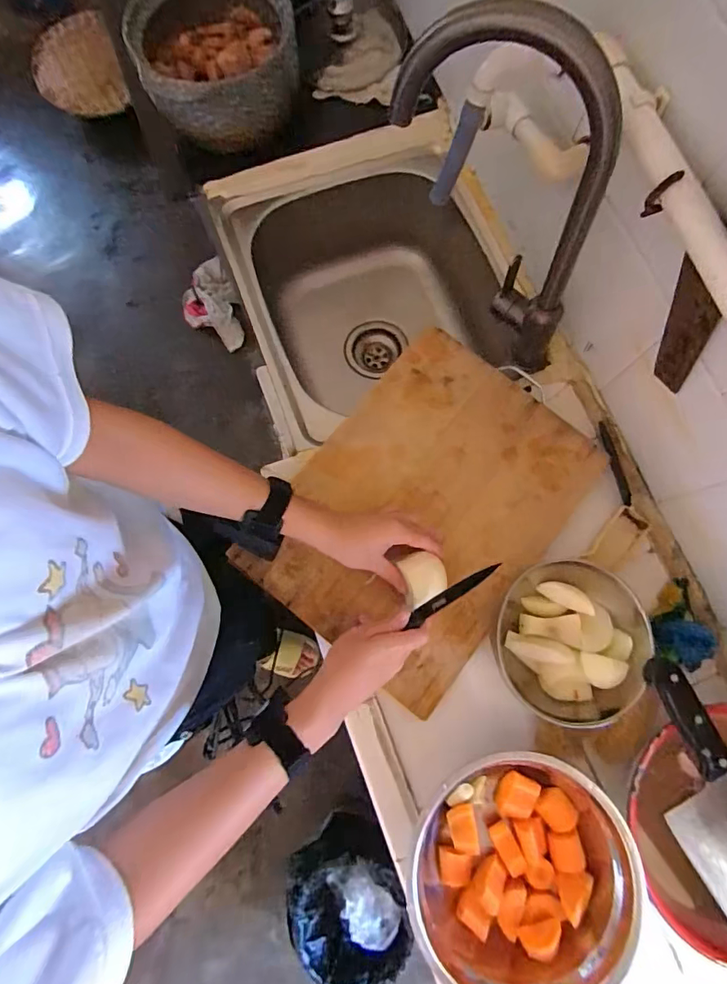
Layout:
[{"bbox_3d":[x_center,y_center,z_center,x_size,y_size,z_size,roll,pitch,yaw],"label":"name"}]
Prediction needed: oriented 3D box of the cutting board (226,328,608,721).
[{"bbox_3d":[0.077,0.016,0.540,0.274,0.030,0.374,38,80,8],"label":"cutting board"}]

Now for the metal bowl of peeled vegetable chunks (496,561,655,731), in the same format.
[{"bbox_3d":[0.219,0.147,0.482,0.155,0.060,0.141,0,77,0],"label":"metal bowl of peeled vegetable chunks"}]

